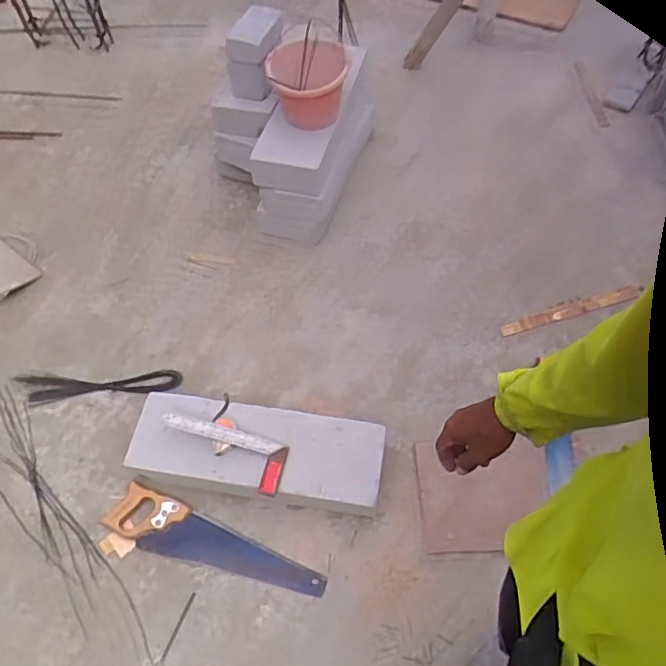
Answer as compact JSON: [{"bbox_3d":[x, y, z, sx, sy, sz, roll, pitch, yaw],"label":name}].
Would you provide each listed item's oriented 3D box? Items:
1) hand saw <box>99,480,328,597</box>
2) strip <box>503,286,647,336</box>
[{"bbox_3d":[-0.275,0.491,1.321,0.521,0.036,0.117,18,62,15],"label":"hand saw"},{"bbox_3d":[0.647,-0.062,1.571,0.391,0.014,0.041,-16,64,-2],"label":"strip"}]

